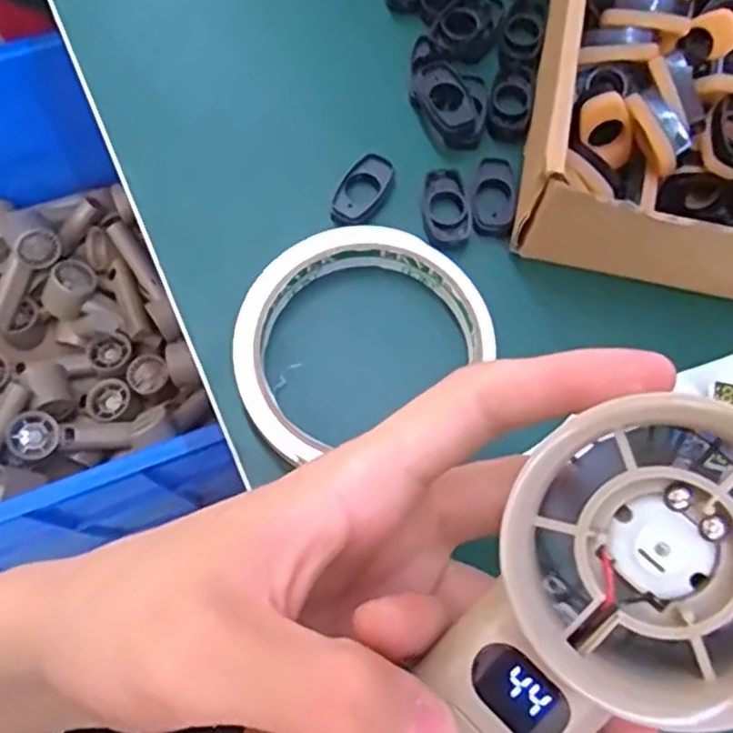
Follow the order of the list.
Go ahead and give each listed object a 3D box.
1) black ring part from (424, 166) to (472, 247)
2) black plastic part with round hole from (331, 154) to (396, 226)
[{"bbox_3d":[0.032,-0.064,0.287,0.017,0.006,0.033,-5,72,-4],"label":"black ring part"},{"bbox_3d":[-0.002,-0.070,0.289,0.018,0.004,0.033,37,75,9],"label":"black plastic part with round hole"}]

